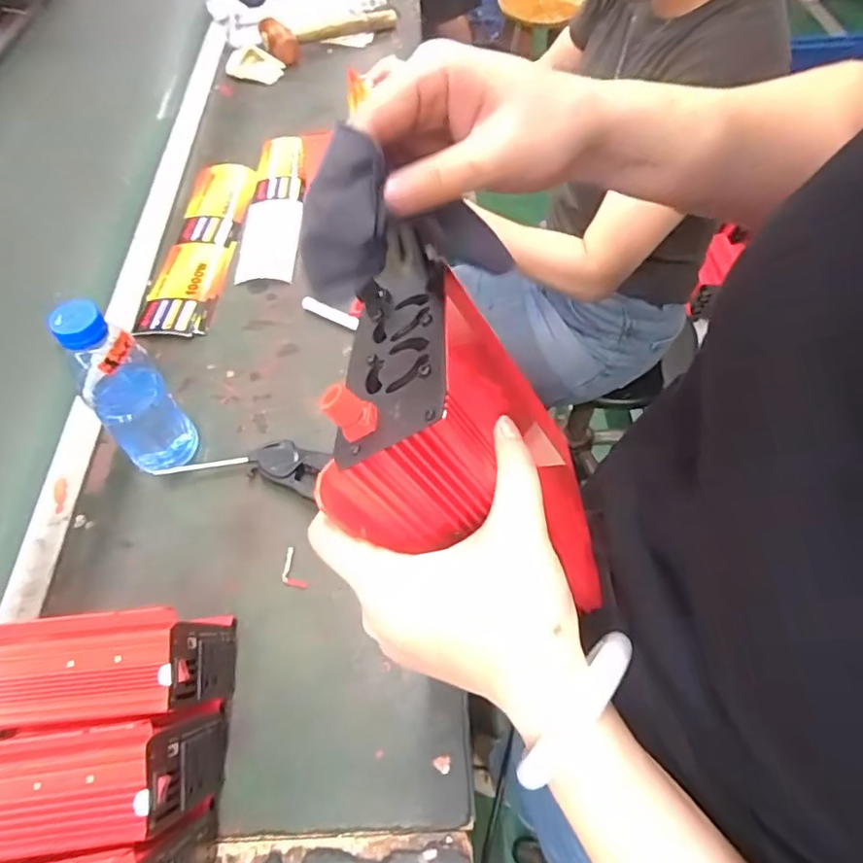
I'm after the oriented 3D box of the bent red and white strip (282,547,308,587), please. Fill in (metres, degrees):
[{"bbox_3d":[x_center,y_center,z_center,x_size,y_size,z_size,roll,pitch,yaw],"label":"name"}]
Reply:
[{"bbox_3d":[-0.141,0.139,0.581,0.020,0.004,0.045,-23,59,-14],"label":"bent red and white strip"}]

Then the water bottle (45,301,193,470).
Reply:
[{"bbox_3d":[-0.292,-0.037,0.563,0.067,0.203,0.064,-25,59,-15],"label":"water bottle"}]

